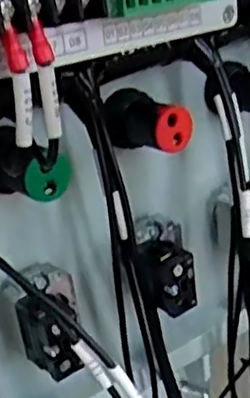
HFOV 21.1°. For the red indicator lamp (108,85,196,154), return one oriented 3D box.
[{"bbox_3d":[0.009,-0.035,0.304,0.025,0.022,0.037,-19,25,-30],"label":"red indicator lamp"}]

